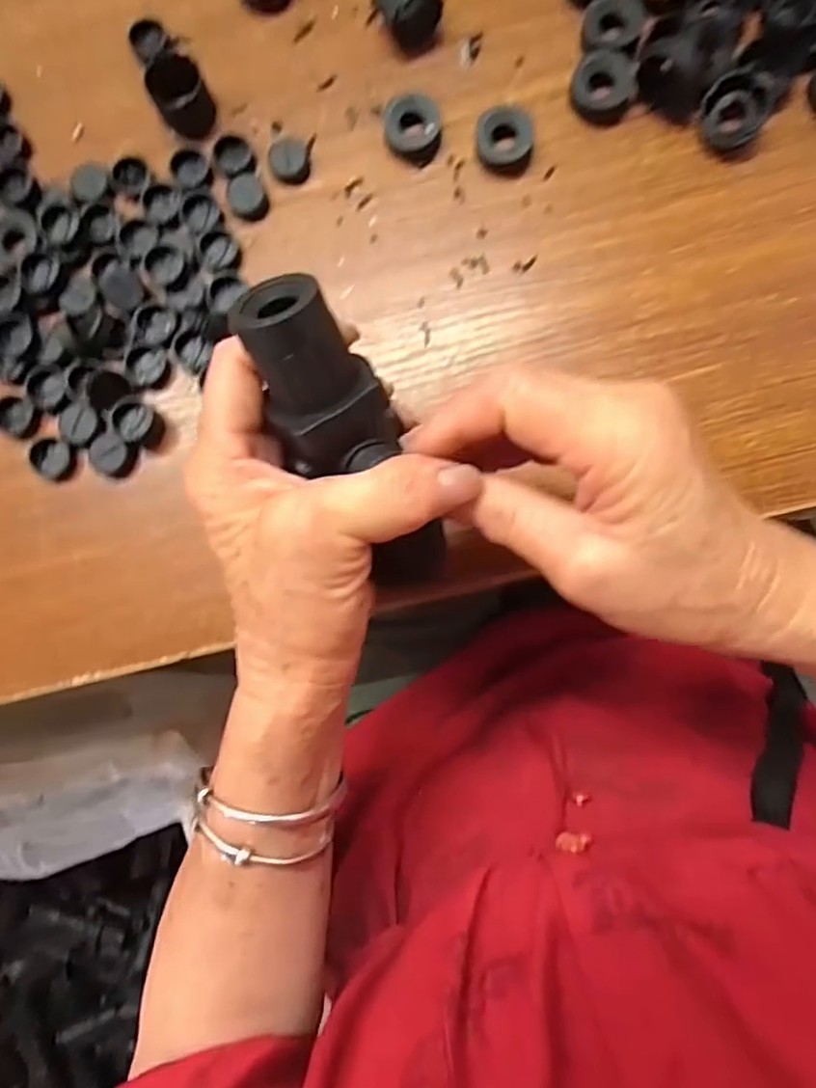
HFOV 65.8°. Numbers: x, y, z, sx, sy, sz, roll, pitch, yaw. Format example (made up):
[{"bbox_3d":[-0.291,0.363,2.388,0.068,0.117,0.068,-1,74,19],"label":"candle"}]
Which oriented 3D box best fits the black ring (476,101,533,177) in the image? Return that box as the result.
[{"bbox_3d":[0.049,-0.203,0.318,0.028,0.016,0.026,0,87,3],"label":"black ring"}]

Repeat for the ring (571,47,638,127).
[{"bbox_3d":[0.099,-0.229,0.314,0.031,0.009,0.034,0,87,4],"label":"ring"}]

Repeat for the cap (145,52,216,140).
[{"bbox_3d":[-0.116,-0.230,0.324,0.025,0.023,0.026,0,87,4],"label":"cap"}]

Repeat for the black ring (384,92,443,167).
[{"bbox_3d":[0.002,-0.212,0.322,0.028,0.014,0.028,0,87,4],"label":"black ring"}]

